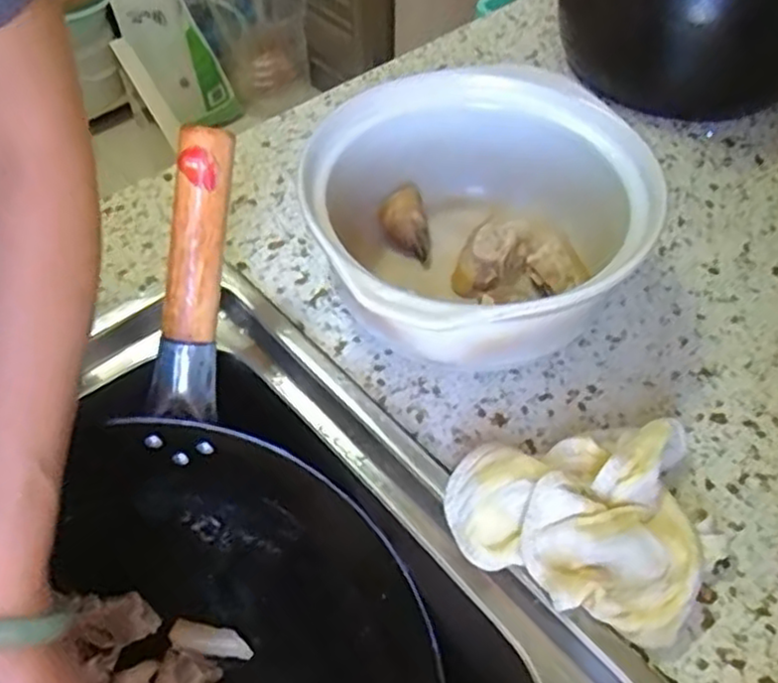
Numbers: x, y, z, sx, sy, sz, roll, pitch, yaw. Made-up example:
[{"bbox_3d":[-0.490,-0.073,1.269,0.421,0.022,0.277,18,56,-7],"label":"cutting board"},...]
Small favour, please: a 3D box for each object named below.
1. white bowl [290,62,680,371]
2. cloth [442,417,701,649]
[{"bbox_3d":[0.050,-0.066,0.444,0.194,0.101,0.210,0,52,0],"label":"white bowl"},{"bbox_3d":[0.095,0.084,0.368,0.120,0.034,0.108,16,54,12],"label":"cloth"}]

